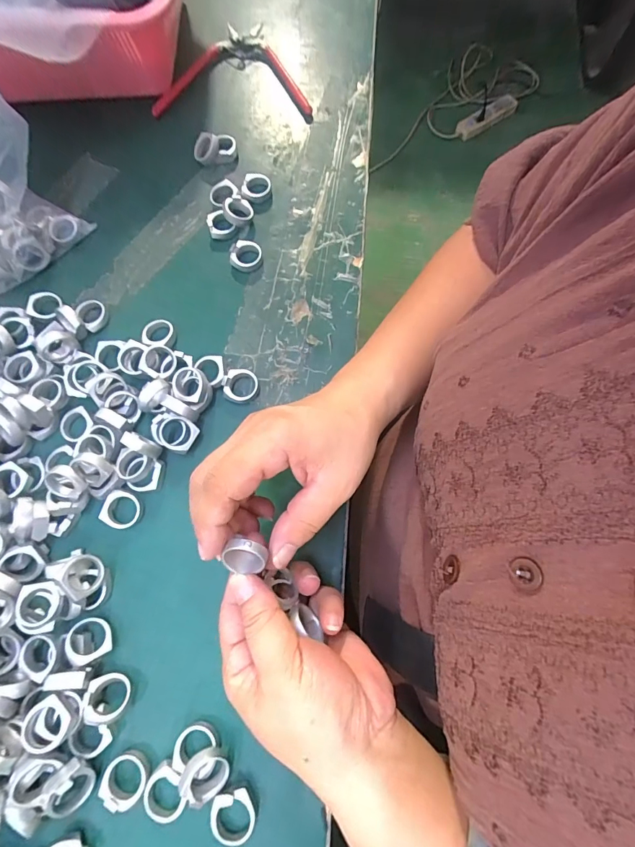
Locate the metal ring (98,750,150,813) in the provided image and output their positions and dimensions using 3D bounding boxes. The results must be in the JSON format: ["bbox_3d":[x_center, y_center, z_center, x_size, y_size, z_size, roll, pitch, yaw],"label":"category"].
[{"bbox_3d":[-0.114,0.211,0.237,0.025,0.008,0.027,0,74,2],"label":"metal ring"}]

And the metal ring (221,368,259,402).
[{"bbox_3d":[-0.059,-0.029,0.307,0.025,0.010,0.025,0,74,2],"label":"metal ring"}]

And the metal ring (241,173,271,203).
[{"bbox_3d":[-0.055,-0.213,0.362,0.026,0.009,0.030,-4,73,0],"label":"metal ring"}]

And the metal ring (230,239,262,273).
[{"bbox_3d":[-0.060,-0.141,0.339,0.026,0.012,0.024,0,74,2],"label":"metal ring"}]

